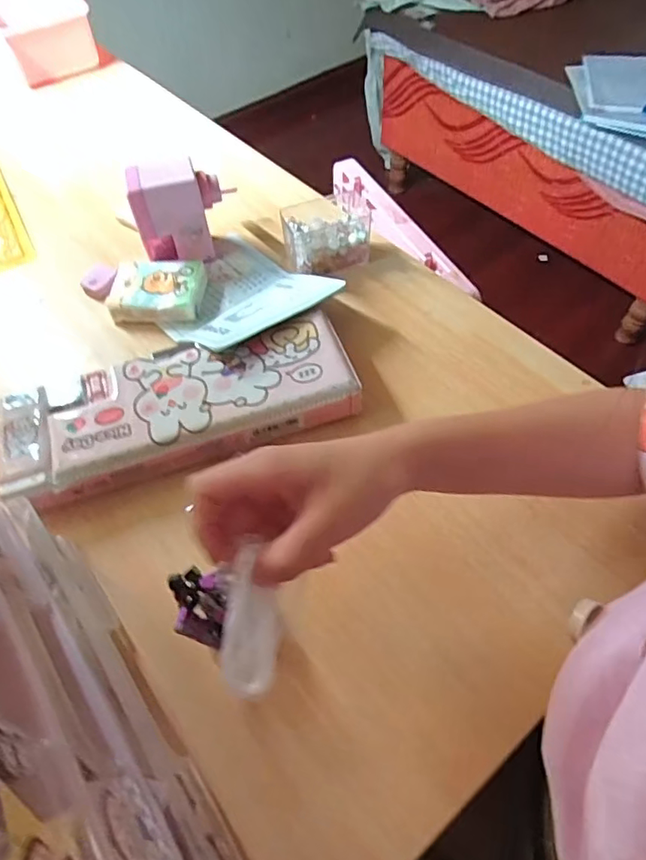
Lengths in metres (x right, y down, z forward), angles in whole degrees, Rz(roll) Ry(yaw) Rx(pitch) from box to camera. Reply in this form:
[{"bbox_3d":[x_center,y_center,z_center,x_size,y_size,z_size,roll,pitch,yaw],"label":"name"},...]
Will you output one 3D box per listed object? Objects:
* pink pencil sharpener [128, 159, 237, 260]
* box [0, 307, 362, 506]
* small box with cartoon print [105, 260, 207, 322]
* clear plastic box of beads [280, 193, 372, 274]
[{"bbox_3d":[-0.120,-0.190,0.464,0.077,0.075,0.047,-13,57,-5],"label":"pink pencil sharpener"},{"bbox_3d":[-0.100,-0.016,0.382,0.235,0.030,0.090,-17,58,-7],"label":"box"},{"bbox_3d":[-0.138,-0.118,0.456,0.076,0.020,0.054,4,58,6],"label":"small box with cartoon print"},{"bbox_3d":[0.003,-0.169,0.472,0.074,0.039,0.054,-21,58,-9],"label":"clear plastic box of beads"}]

